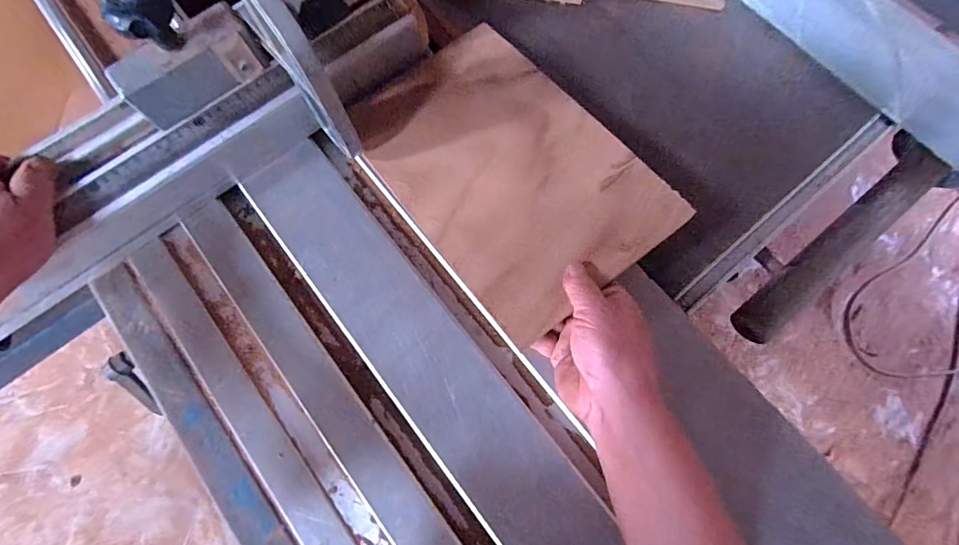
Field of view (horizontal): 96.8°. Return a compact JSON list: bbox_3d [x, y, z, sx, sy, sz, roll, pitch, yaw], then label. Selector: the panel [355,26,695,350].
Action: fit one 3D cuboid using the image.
[{"bbox_3d":[0.019,-0.099,0.395,0.185,0.008,0.287,-37,71,-7],"label":"panel"}]

